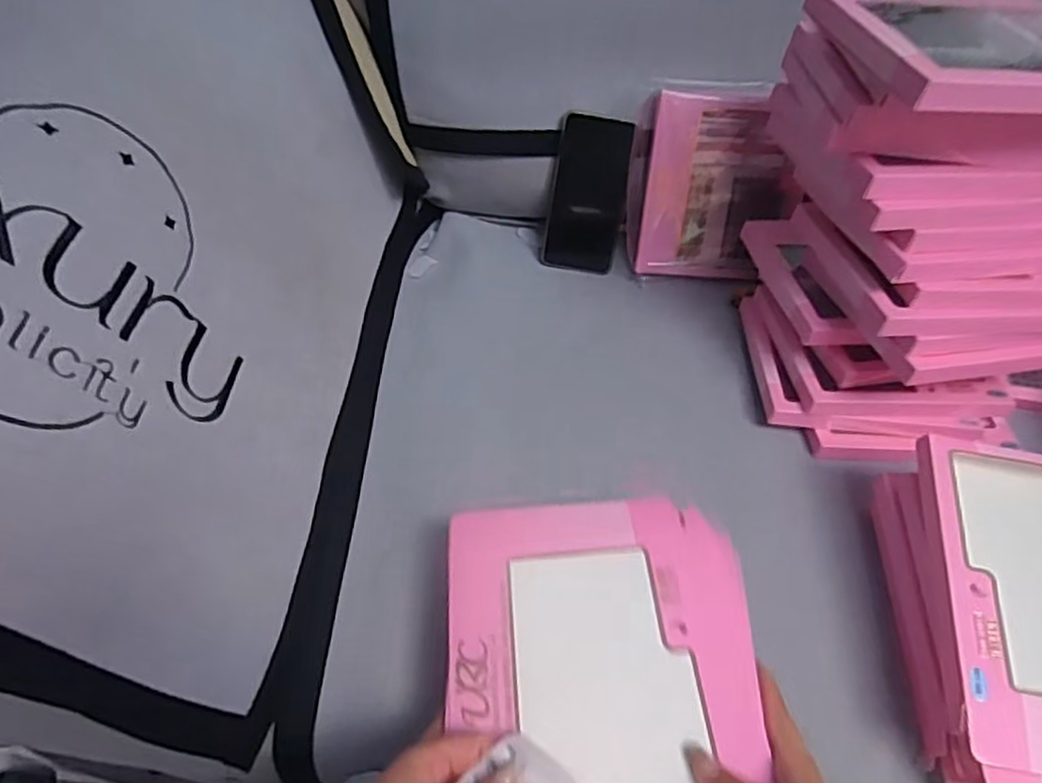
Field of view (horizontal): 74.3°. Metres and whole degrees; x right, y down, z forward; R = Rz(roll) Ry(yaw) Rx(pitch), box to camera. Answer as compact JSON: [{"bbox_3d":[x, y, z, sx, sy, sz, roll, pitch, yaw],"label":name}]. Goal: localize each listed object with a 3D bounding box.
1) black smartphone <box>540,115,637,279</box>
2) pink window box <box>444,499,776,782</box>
[{"bbox_3d":[0.069,-0.201,0.710,0.078,0.156,0.011,10,33,4],"label":"black smartphone"},{"bbox_3d":[0.049,0.174,0.403,0.182,0.022,0.249,-1,52,-2],"label":"pink window box"}]

